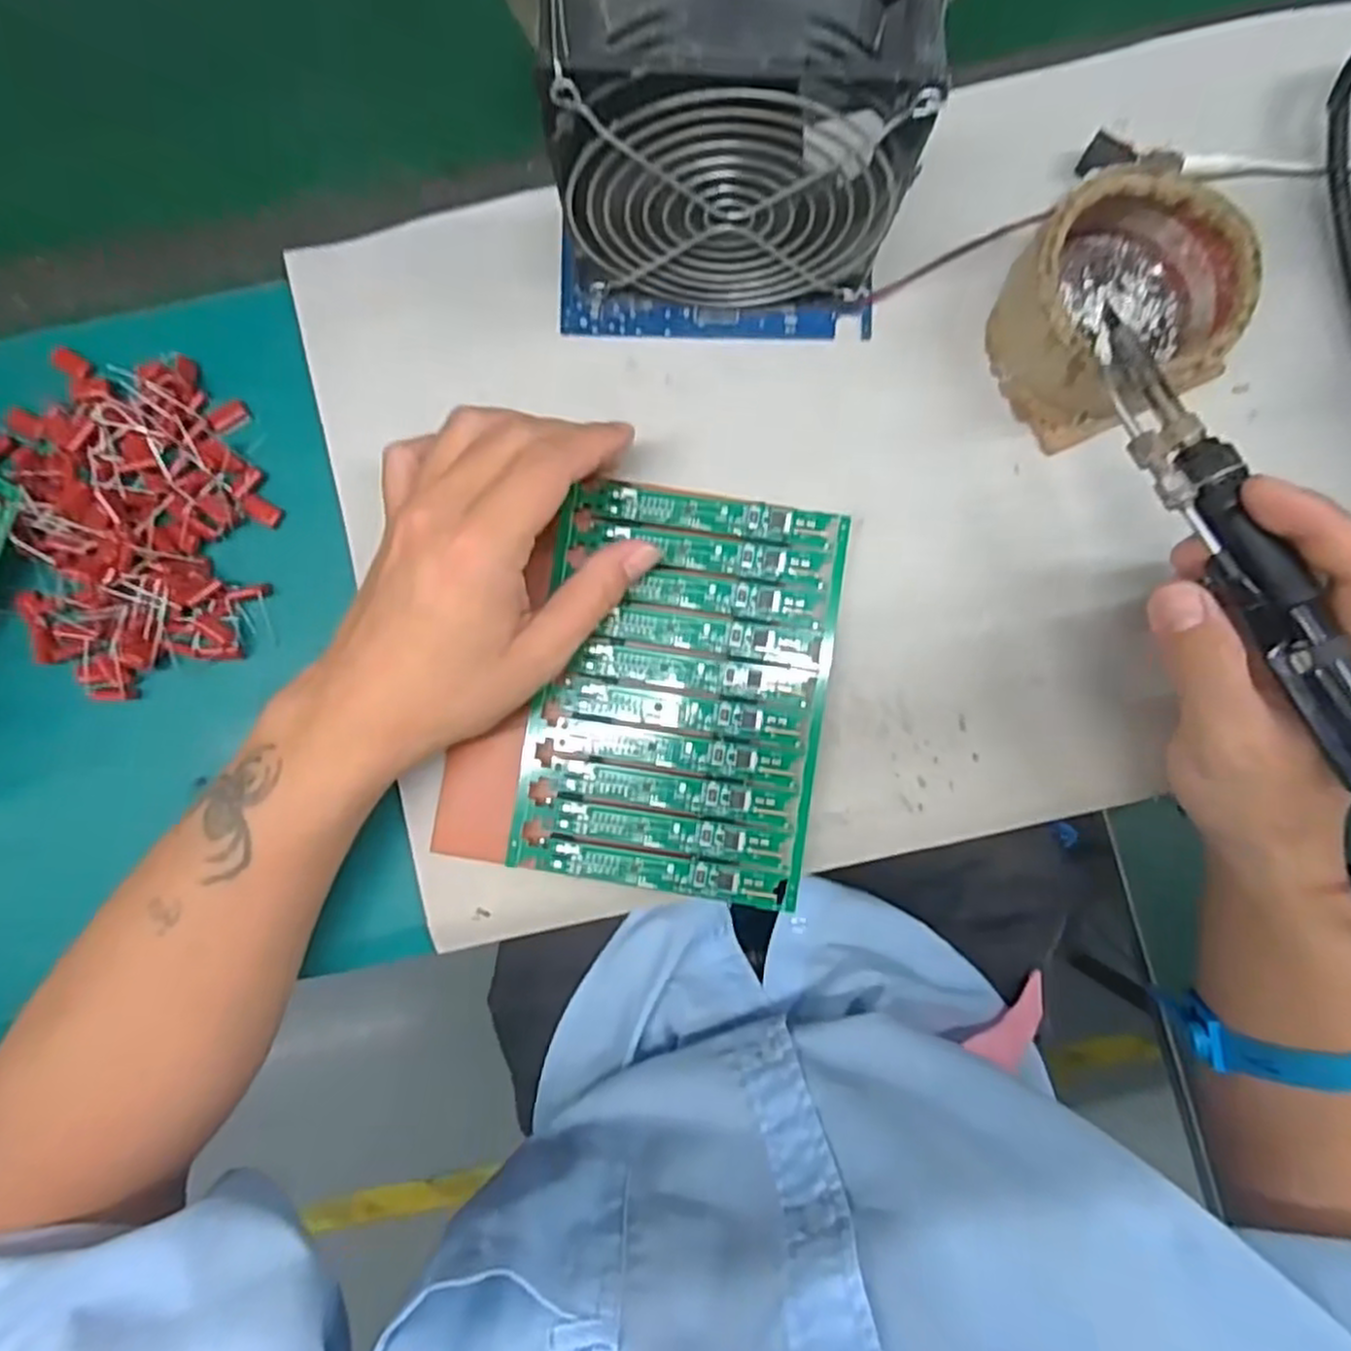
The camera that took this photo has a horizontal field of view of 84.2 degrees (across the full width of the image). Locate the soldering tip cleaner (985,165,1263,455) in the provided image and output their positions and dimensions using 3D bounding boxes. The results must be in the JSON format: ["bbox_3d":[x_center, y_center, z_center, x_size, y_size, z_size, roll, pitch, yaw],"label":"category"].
[{"bbox_3d":[0.181,-0.148,0.304,0.091,0.042,0.090,0,88,2],"label":"soldering tip cleaner"}]

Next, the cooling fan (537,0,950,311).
[{"bbox_3d":[0.019,-0.182,0.269,0.124,0.123,0.044,2,88,2],"label":"cooling fan"}]

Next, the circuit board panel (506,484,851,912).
[{"bbox_3d":[0.002,0.006,0.313,0.119,0.005,0.163,9,88,2],"label":"circuit board panel"}]

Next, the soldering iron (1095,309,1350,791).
[{"bbox_3d":[0.198,-0.030,0.258,0.026,0.026,0.217,-24,76,1],"label":"soldering iron"}]

